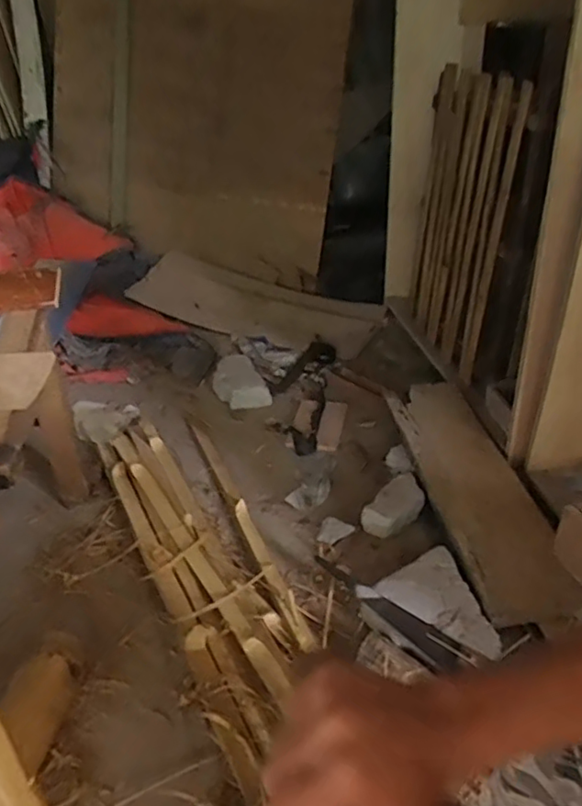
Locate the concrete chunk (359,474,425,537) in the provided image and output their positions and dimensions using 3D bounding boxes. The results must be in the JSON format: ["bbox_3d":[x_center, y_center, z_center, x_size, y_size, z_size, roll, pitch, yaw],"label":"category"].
[{"bbox_3d":[0.220,0.204,1.229,0.093,0.052,0.160,29,55,34],"label":"concrete chunk"}]

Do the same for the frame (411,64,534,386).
[{"bbox_3d":[0.399,-0.412,1.437,0.056,0.652,0.515,-3,34,-6],"label":"frame"}]

